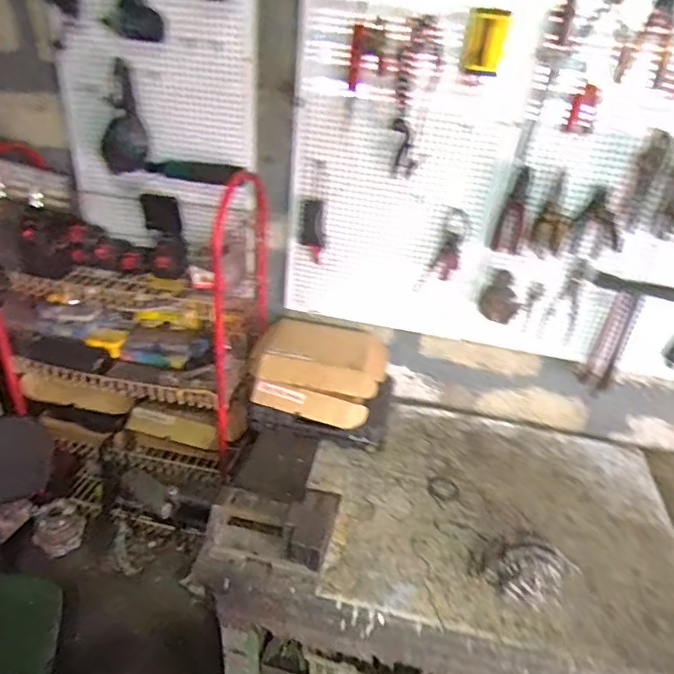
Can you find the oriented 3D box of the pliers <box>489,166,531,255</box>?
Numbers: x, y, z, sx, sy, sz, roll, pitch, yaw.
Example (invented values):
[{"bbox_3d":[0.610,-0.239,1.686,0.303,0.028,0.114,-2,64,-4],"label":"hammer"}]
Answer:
[{"bbox_3d":[0.426,-0.303,1.357,0.062,0.200,0.008,11,31,8],"label":"pliers"}]

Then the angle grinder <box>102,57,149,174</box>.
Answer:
[{"bbox_3d":[-0.511,-0.517,1.342,0.102,0.249,0.088,-5,33,-18],"label":"angle grinder"}]

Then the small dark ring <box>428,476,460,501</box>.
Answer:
[{"bbox_3d":[0.269,0.383,1.422,0.080,0.004,0.076,25,35,28],"label":"small dark ring"}]

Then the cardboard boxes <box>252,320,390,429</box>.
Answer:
[{"bbox_3d":[-0.042,0.067,1.547,0.339,0.196,0.282,8,31,3],"label":"cardboard boxes"}]

